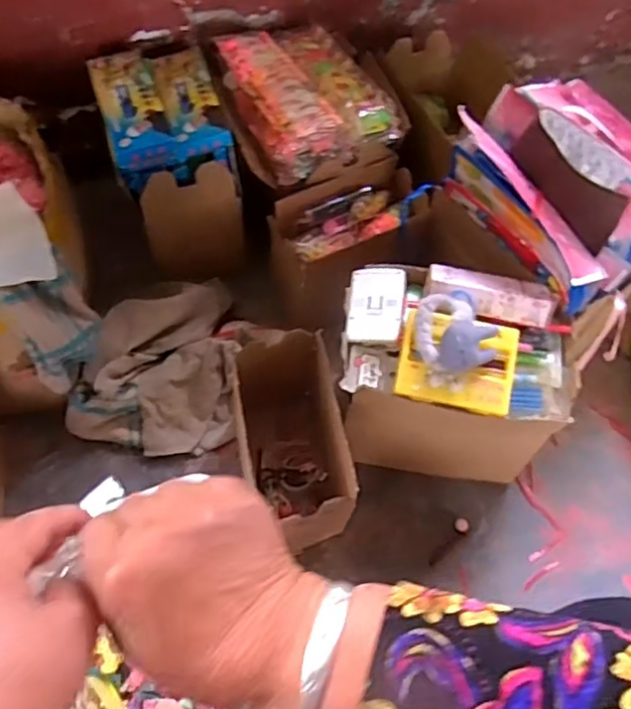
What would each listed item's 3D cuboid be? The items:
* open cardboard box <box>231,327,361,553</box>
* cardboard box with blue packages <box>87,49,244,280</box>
[{"bbox_3d":[-0.032,0.112,0.734,0.113,0.177,0.225,-7,60,-9],"label":"open cardboard box"},{"bbox_3d":[-0.195,-0.252,0.881,0.147,0.222,0.207,-15,61,-13],"label":"cardboard box with blue packages"}]

